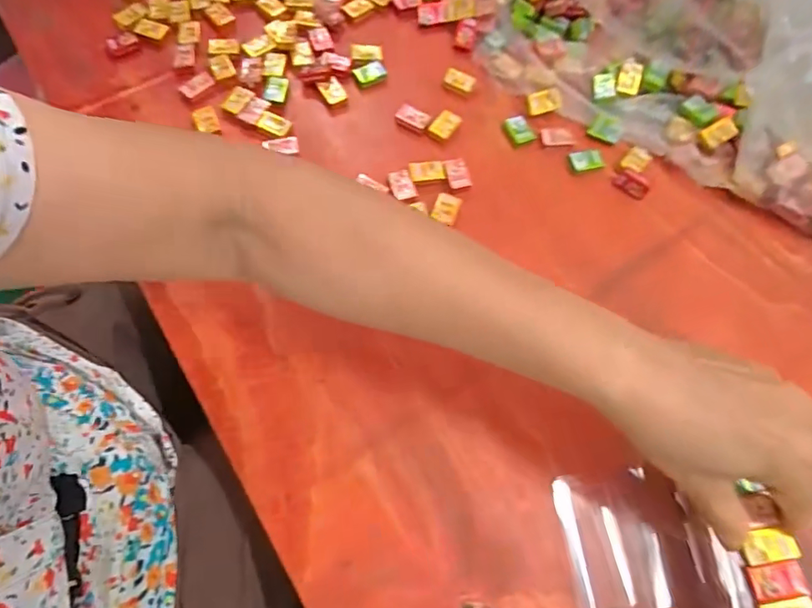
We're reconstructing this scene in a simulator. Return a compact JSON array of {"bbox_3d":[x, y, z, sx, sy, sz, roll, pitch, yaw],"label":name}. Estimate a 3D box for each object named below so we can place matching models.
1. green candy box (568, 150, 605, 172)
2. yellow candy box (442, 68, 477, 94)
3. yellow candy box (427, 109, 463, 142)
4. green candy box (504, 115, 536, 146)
[{"bbox_3d":[0.144,-0.114,0.381,0.027,0.010,0.014,-8,70,-5],"label":"green candy box"},{"bbox_3d":[0.045,-0.188,0.405,0.025,0.007,0.016,32,72,10],"label":"yellow candy box"},{"bbox_3d":[0.031,-0.145,0.389,0.018,0.010,0.025,32,72,9],"label":"yellow candy box"},{"bbox_3d":[0.093,-0.142,0.391,0.018,0.009,0.025,-27,73,-11],"label":"green candy box"}]

